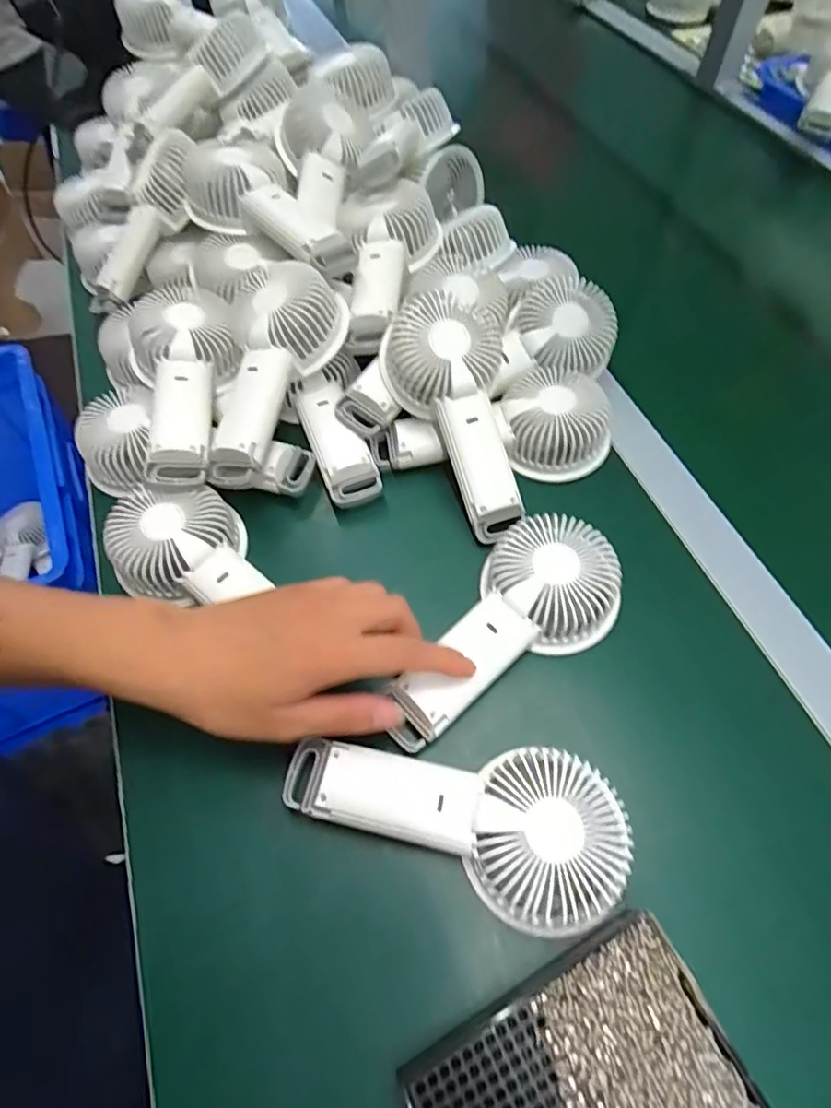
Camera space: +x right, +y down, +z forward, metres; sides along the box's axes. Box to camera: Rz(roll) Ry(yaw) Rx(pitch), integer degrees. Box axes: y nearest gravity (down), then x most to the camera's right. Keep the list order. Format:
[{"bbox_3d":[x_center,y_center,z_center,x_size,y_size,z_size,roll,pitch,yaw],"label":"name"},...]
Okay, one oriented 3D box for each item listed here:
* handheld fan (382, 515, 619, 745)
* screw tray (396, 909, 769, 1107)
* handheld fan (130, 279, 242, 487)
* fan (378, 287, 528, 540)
[{"bbox_3d":[0.054,0.049,0.353,0.169,0.038,0.080,-41,66,-13],"label":"handheld fan"},{"bbox_3d":[0.074,0.236,0.247,0.134,0.009,0.088,-25,61,-13],"label":"screw tray"},{"bbox_3d":[-0.168,-0.130,0.418,0.075,0.040,0.181,-12,59,-5],"label":"handheld fan"},{"bbox_3d":[0.041,-0.100,0.412,0.093,0.050,0.177,-17,85,-8],"label":"fan"}]

